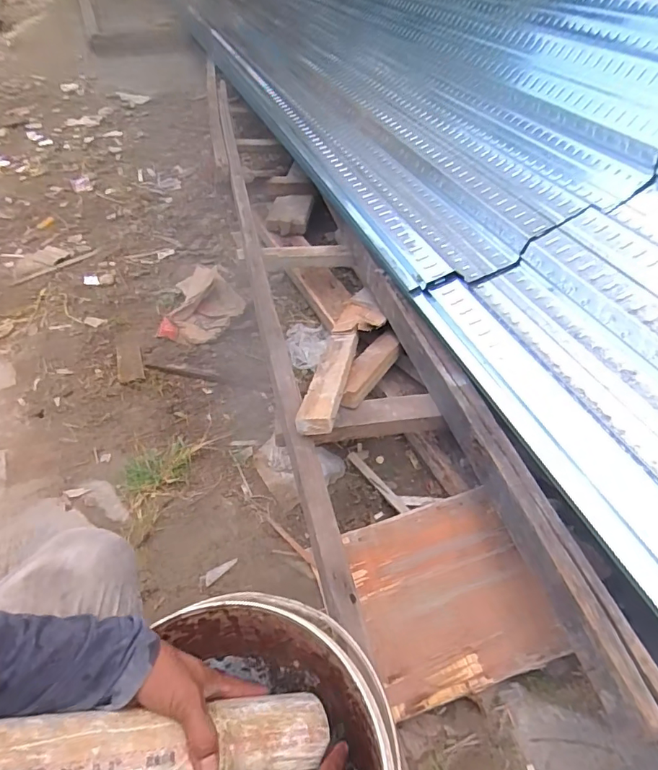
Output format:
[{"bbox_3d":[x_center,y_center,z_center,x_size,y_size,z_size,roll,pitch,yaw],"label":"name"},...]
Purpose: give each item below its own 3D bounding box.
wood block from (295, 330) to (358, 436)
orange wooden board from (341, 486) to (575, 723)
[{"bbox_3d":[0.007,-0.025,0.936,0.064,0.032,0.386,5,28,7],"label":"wood block"},{"bbox_3d":[0.195,0.347,0.831,0.286,0.019,0.297,-20,49,-1],"label":"orange wooden board"}]

